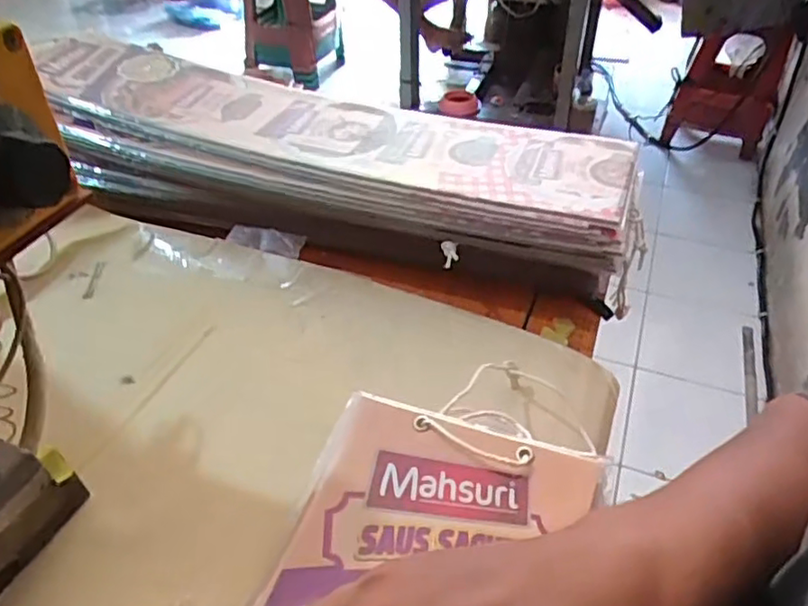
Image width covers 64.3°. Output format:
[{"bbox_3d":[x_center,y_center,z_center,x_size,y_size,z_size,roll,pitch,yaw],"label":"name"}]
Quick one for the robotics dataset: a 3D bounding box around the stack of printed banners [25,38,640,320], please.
[{"bbox_3d":[-0.087,-0.119,0.548,0.543,0.075,0.162,16,43,17],"label":"stack of printed banners"}]

